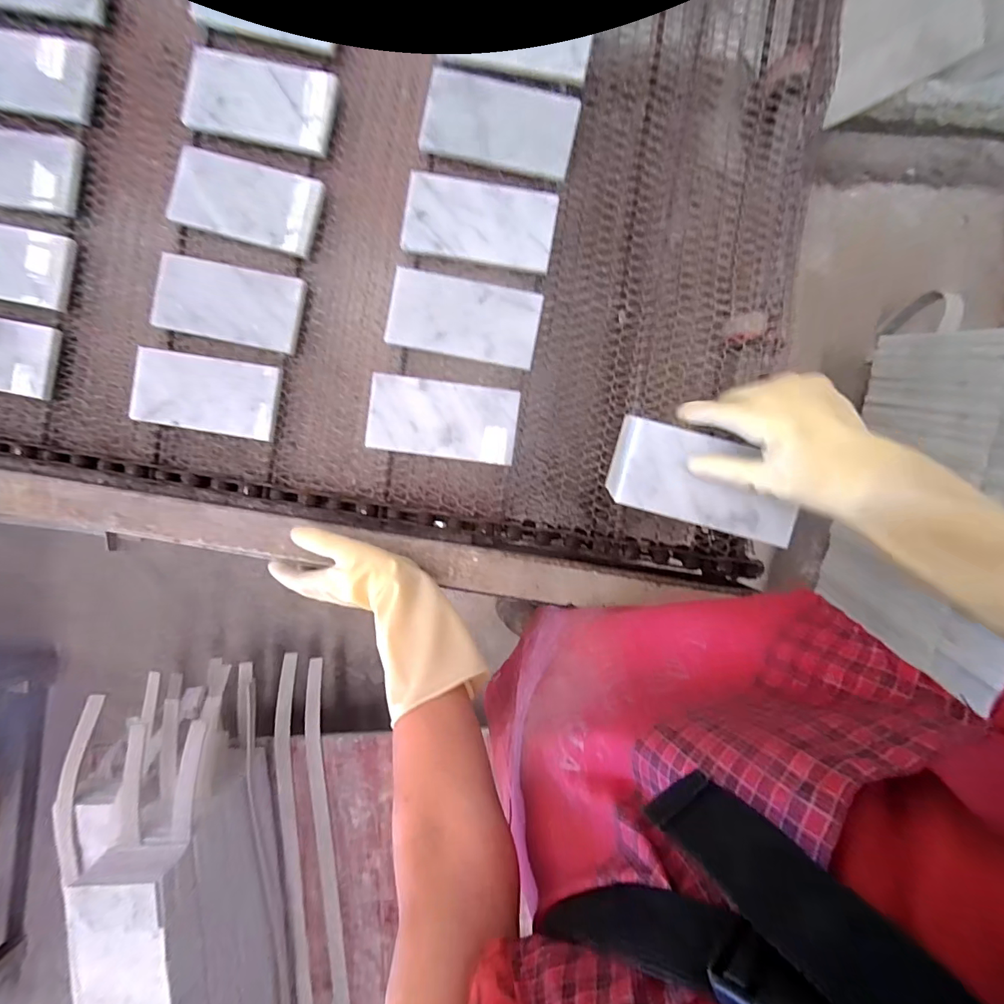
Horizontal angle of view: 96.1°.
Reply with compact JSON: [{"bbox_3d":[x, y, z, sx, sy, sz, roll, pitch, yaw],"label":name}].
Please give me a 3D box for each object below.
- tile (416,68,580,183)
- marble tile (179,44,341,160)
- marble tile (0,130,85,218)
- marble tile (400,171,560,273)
[{"bbox_3d":[0.000,-0.403,0.477,0.156,0.011,0.087,12,93,0],"label":"tile"},{"bbox_3d":[-0.261,-0.434,0.485,0.161,0.013,0.088,13,95,3],"label":"marble tile"},{"bbox_3d":[-0.565,-0.378,0.512,0.177,0.011,0.086,10,92,2],"label":"marble tile"},{"bbox_3d":[-0.023,-0.295,0.475,0.156,0.008,0.082,9,91,0],"label":"marble tile"}]

